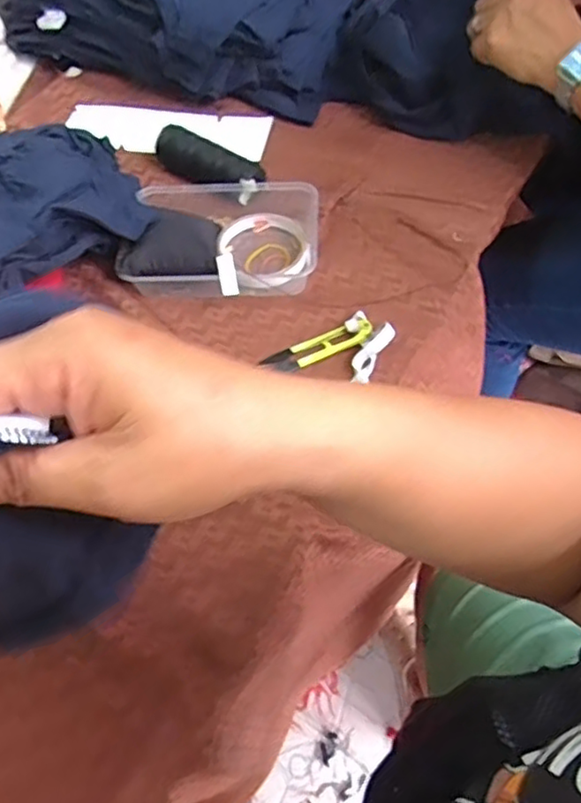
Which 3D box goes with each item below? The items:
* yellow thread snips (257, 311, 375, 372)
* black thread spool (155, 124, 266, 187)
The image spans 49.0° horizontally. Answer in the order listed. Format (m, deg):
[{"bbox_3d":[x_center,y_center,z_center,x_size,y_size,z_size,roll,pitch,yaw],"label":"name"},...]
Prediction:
[{"bbox_3d":[0.024,-0.046,0.527,0.093,0.011,0.025,-27,59,-10],"label":"yellow thread snips"},{"bbox_3d":[-0.083,-0.233,0.638,0.125,0.036,0.049,27,65,21],"label":"black thread spool"}]

